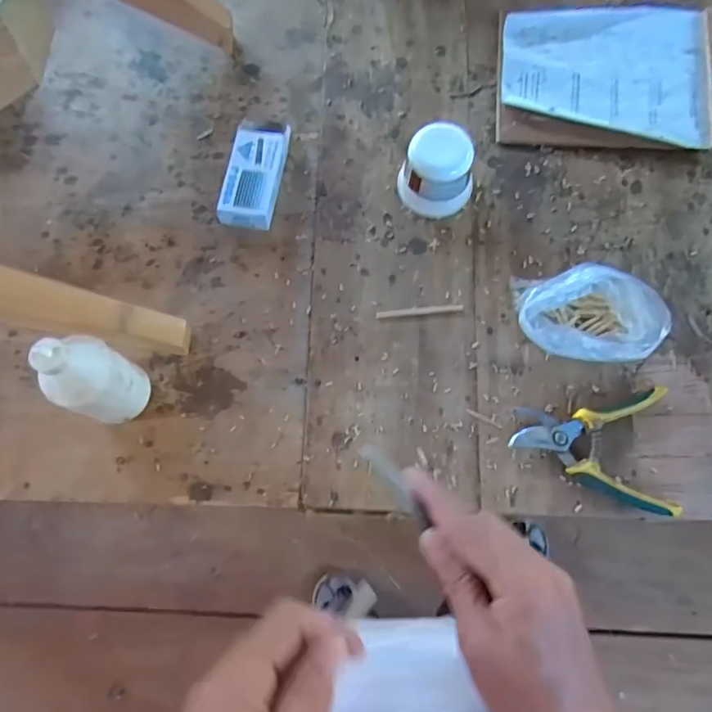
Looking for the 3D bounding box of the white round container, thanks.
[{"bbox_3d":[0.099,-0.223,0.670,0.093,0.084,0.080,8,74,5],"label":"white round container"}]

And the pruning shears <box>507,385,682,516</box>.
[{"bbox_3d":[0.256,0.097,0.597,0.167,0.019,0.131,3,73,3],"label":"pruning shears"}]

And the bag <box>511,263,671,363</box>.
[{"bbox_3d":[0.255,-0.047,0.613,0.140,0.076,0.103,3,73,3],"label":"bag"}]

